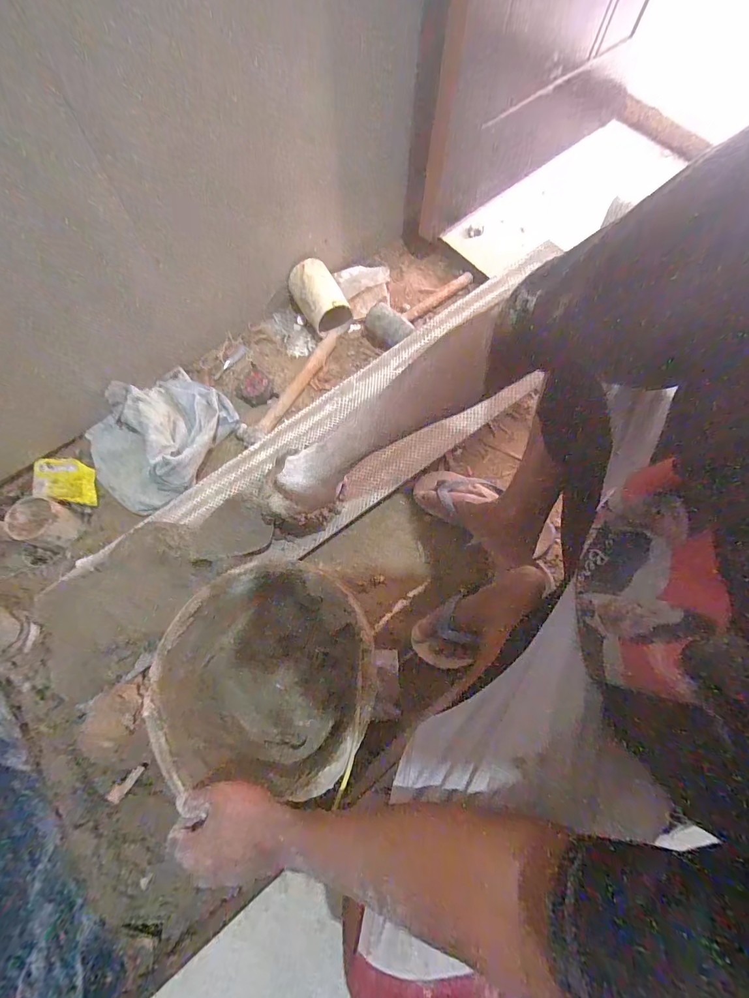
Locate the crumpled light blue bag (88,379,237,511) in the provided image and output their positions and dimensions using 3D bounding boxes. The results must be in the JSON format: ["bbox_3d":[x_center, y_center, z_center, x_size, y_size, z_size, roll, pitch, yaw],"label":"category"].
[{"bbox_3d":[-0.428,-0.134,0.756,0.248,0.085,0.283,29,73,9],"label":"crumpled light blue bag"}]

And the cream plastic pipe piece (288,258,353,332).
[{"bbox_3d":[-0.120,-0.443,0.855,0.101,0.096,0.140,-22,72,-8],"label":"cream plastic pipe piece"}]

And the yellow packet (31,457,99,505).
[{"bbox_3d":[-0.619,-0.037,0.788,0.134,0.024,0.083,6,99,-3],"label":"yellow packet"}]

